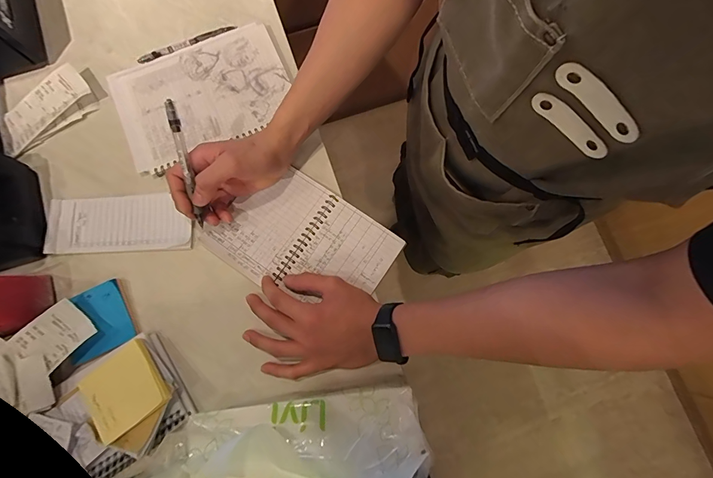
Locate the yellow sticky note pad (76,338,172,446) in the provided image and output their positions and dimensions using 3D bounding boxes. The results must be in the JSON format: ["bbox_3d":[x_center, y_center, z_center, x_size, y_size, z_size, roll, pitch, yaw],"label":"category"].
[{"bbox_3d":[-0.249,0.161,0.376,0.077,0.007,0.077,-36,70,-9],"label":"yellow sticky note pad"}]

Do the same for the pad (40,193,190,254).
[{"bbox_3d":[-0.291,-0.020,0.435,0.173,0.011,0.069,-2,79,0],"label":"pad"}]

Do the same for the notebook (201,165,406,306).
[{"bbox_3d":[-0.065,0.005,0.430,0.201,0.011,0.141,34,81,6],"label":"notebook"}]

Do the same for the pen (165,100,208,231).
[{"bbox_3d":[-0.184,-0.077,0.380,0.009,0.011,0.136,-4,114,0],"label":"pen"}]

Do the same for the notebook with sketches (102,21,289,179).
[{"bbox_3d":[-0.201,-0.191,0.466,0.221,0.006,0.145,-24,80,-4],"label":"notebook with sketches"}]

